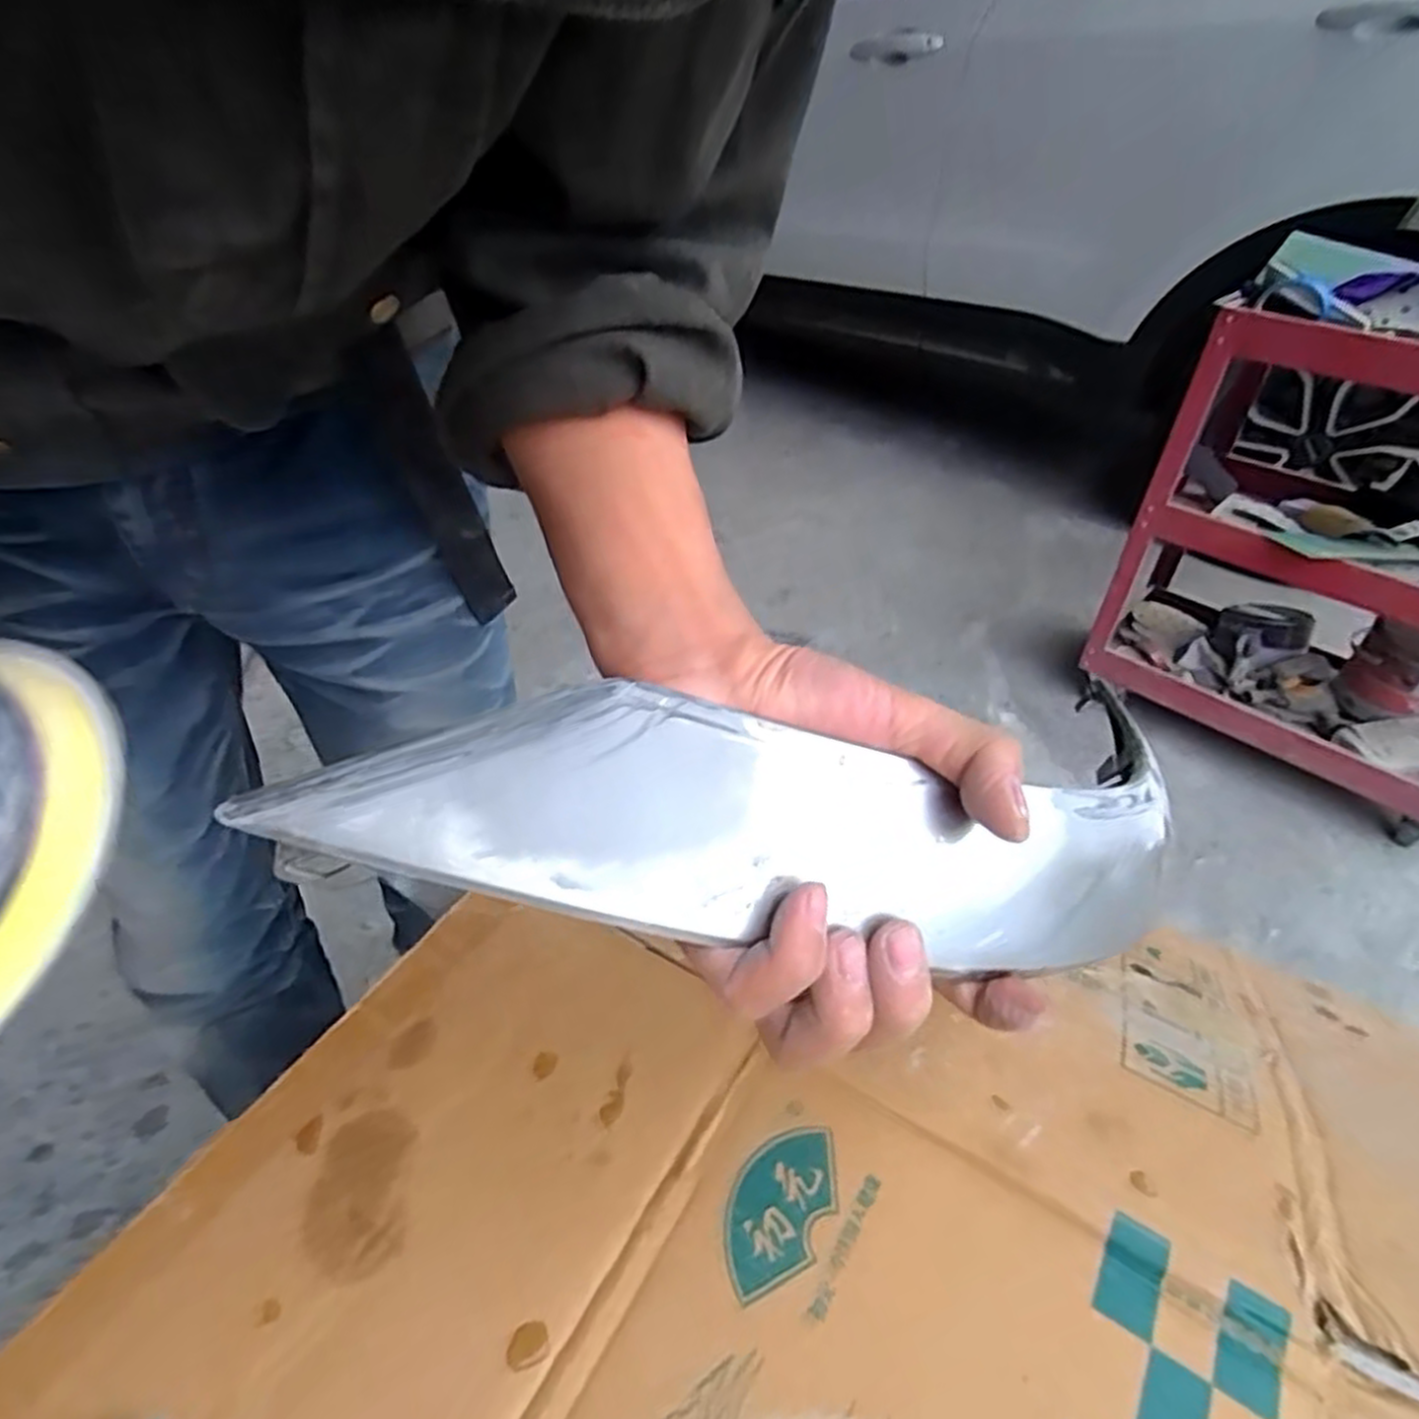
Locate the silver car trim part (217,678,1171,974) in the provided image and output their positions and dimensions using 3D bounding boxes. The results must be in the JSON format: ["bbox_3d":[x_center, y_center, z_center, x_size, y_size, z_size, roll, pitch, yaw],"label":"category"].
[{"bbox_3d":[0.022,0.031,0.233,0.278,0.043,0.067,8,41,-14],"label":"silver car trim part"}]

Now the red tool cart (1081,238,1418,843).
[{"bbox_3d":[1.143,-0.292,1.344,0.688,0.779,0.439,31,46,30],"label":"red tool cart"}]

